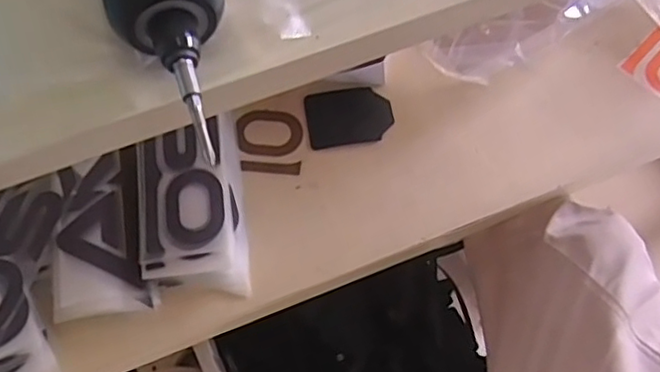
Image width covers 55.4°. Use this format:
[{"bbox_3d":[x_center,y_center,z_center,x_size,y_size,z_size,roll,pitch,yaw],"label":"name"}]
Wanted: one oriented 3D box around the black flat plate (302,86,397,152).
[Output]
[{"bbox_3d":[0.019,-0.070,0.628,0.085,0.005,0.061,-7,65,-2],"label":"black flat plate"}]

